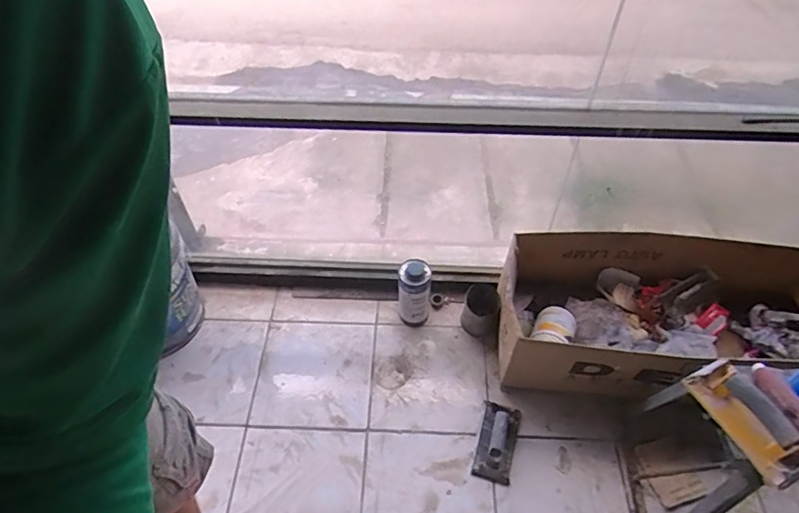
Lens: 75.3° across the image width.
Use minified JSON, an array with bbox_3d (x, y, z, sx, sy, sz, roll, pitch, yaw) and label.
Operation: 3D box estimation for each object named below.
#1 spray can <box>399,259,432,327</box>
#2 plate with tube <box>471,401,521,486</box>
[{"bbox_3d":[0.039,0.106,1.382,0.084,0.209,0.077,0,52,0],"label":"spray can"},{"bbox_3d":[0.227,0.432,1.209,0.087,0.028,0.174,13,52,11],"label":"plate with tube"}]

